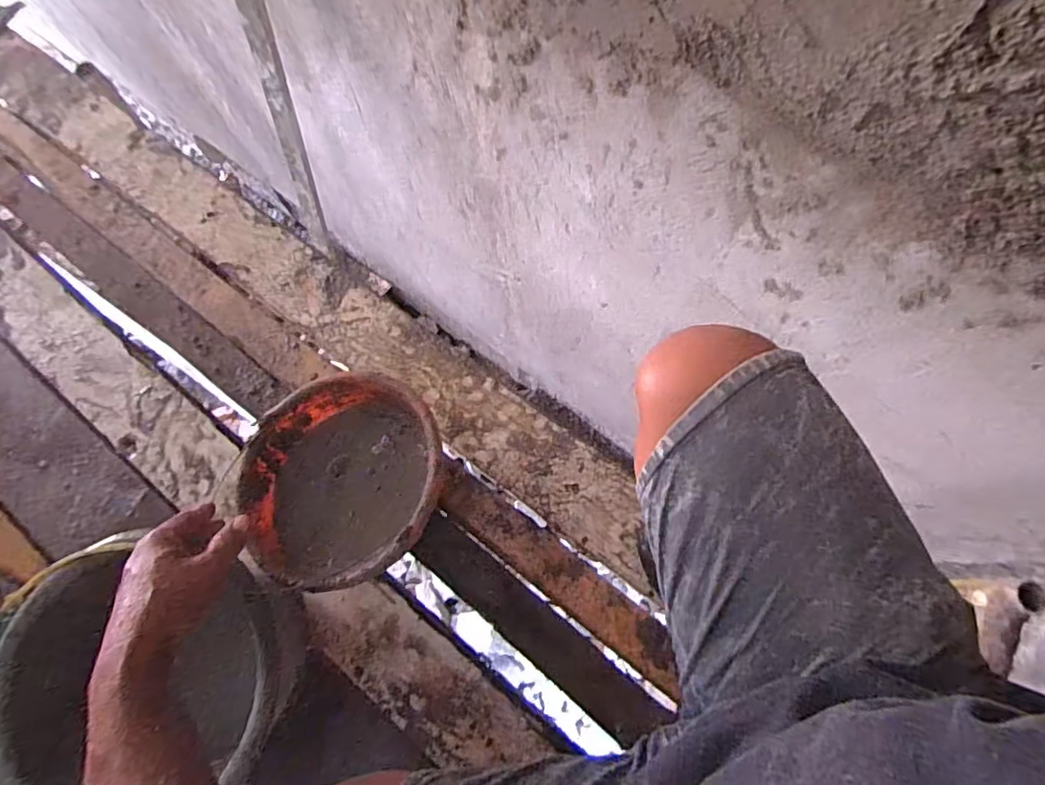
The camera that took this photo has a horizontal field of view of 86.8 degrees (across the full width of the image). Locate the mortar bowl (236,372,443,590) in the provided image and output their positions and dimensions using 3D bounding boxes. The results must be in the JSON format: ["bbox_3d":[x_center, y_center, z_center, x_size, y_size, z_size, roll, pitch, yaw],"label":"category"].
[{"bbox_3d":[-0.216,0.100,0.664,0.225,0.073,0.235,-1,74,2],"label":"mortar bowl"}]

